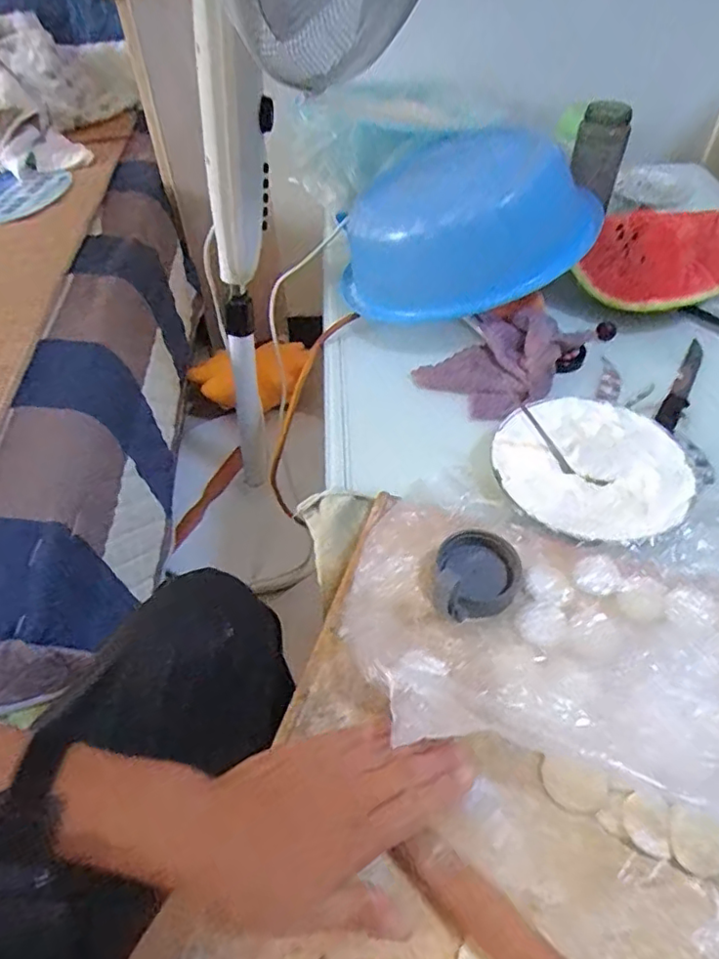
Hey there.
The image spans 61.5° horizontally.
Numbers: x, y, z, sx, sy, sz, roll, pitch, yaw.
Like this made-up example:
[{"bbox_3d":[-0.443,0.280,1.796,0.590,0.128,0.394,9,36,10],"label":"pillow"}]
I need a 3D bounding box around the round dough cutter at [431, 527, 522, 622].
[{"bbox_3d":[0.096,0.078,0.495,0.070,0.037,0.081,13,49,12],"label":"round dough cutter"}]

